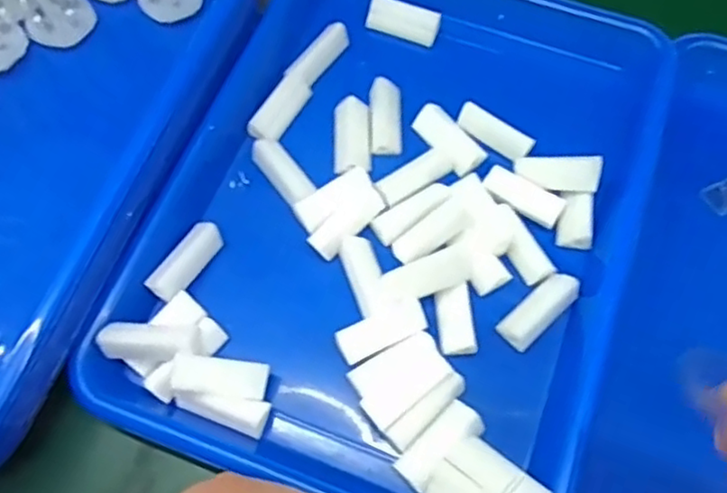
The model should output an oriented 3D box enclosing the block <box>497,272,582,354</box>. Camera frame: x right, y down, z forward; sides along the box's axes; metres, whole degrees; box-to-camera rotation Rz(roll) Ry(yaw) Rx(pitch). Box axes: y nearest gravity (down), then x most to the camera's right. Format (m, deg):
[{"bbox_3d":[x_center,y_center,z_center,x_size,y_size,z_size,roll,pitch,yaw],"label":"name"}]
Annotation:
[{"bbox_3d":[0.092,0.033,0.347,0.047,0.015,0.018,-39,71,-17],"label":"block"}]

